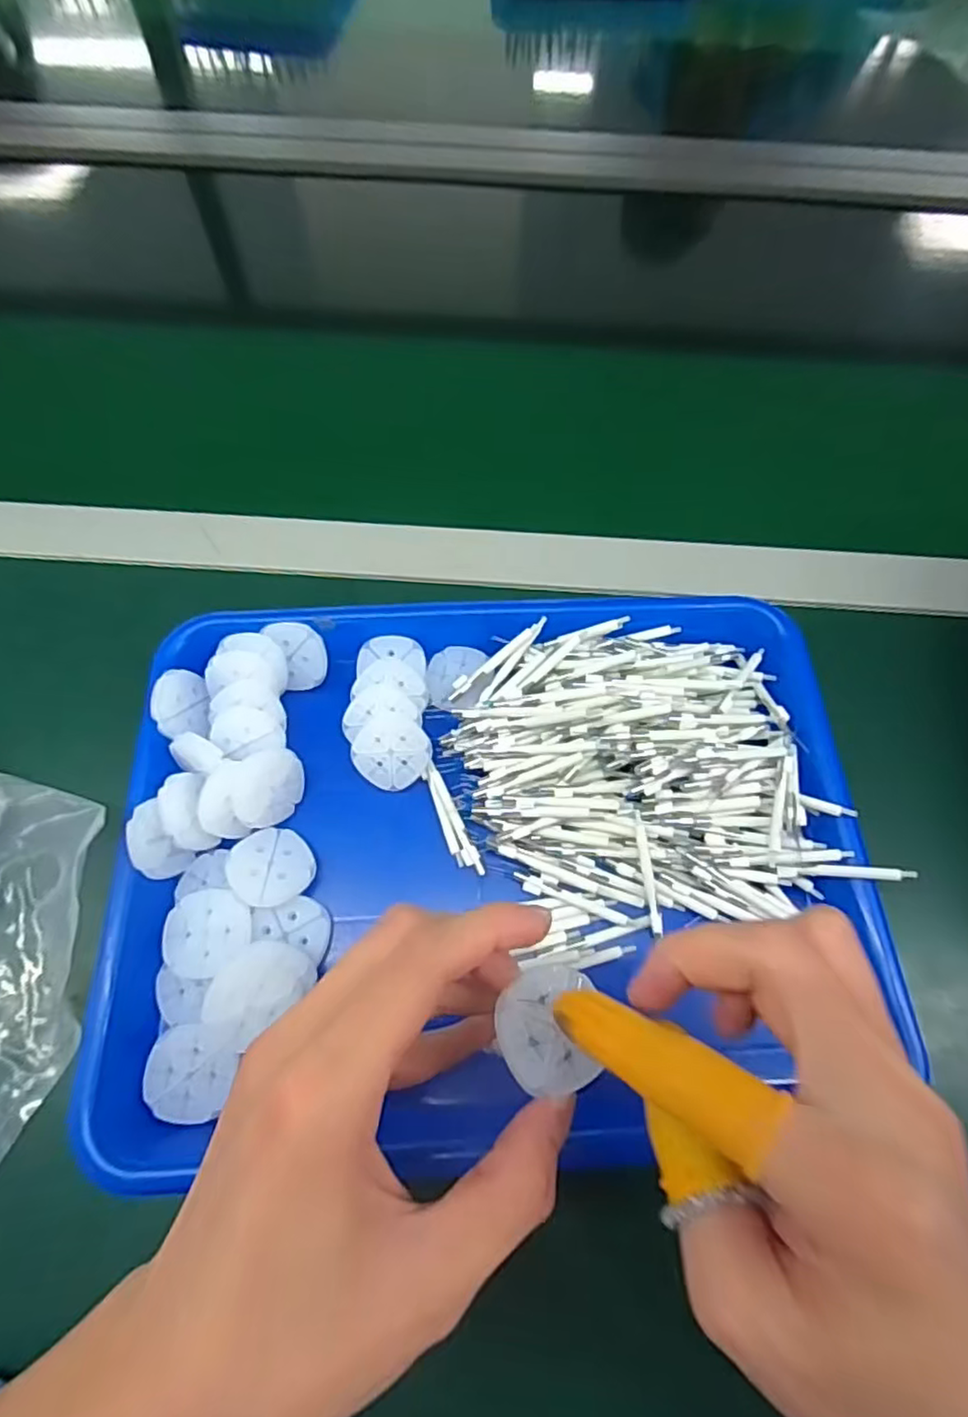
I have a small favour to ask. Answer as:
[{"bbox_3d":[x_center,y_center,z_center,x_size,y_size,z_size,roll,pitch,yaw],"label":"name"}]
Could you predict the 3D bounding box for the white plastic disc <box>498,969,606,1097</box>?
[{"bbox_3d":[0.020,0.100,0.202,0.030,0.004,0.035,0,61,-18],"label":"white plastic disc"}]

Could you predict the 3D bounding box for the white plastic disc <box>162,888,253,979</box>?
[{"bbox_3d":[-0.118,0.096,0.278,0.034,0.007,0.035,-1,65,-2],"label":"white plastic disc"}]

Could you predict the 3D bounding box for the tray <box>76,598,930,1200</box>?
[{"bbox_3d":[0.007,0.060,0.293,0.322,0.033,0.242,-3,67,-1],"label":"tray"}]

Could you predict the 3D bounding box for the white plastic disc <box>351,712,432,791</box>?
[{"bbox_3d":[-0.044,0.020,0.313,0.036,0.004,0.035,1,84,-5],"label":"white plastic disc"}]

